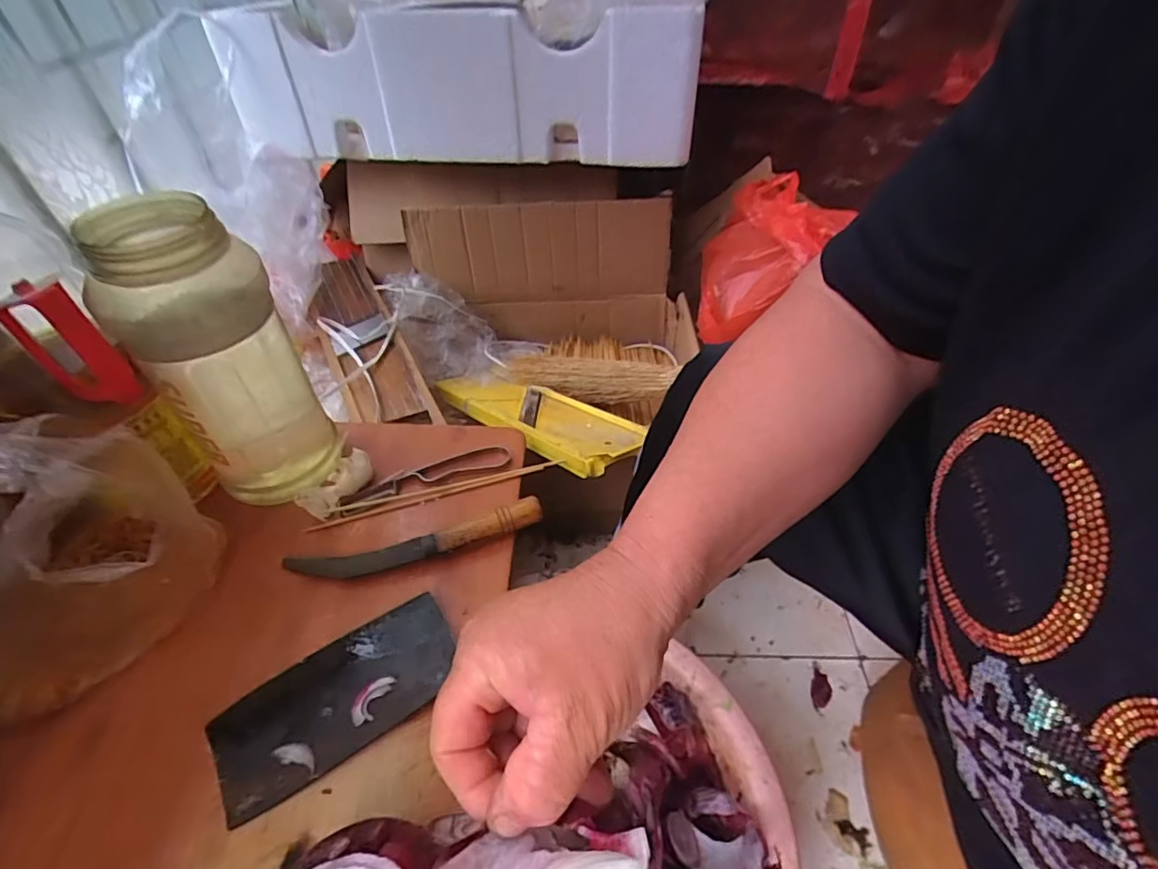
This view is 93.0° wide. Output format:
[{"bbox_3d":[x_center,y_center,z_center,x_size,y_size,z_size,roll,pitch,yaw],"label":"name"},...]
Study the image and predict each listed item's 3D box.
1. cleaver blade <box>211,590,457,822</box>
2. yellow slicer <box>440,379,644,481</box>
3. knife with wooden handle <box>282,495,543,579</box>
[{"bbox_3d":[-0.173,0.188,0.399,0.168,0.008,0.082,-27,51,-22],"label":"cleaver blade"},{"bbox_3d":[-0.058,-0.033,0.686,0.114,0.033,0.335,-34,37,-27],"label":"yellow slicer"},{"bbox_3d":[-0.141,0.094,0.477,0.220,0.021,0.032,-10,47,-8],"label":"knife with wooden handle"}]

